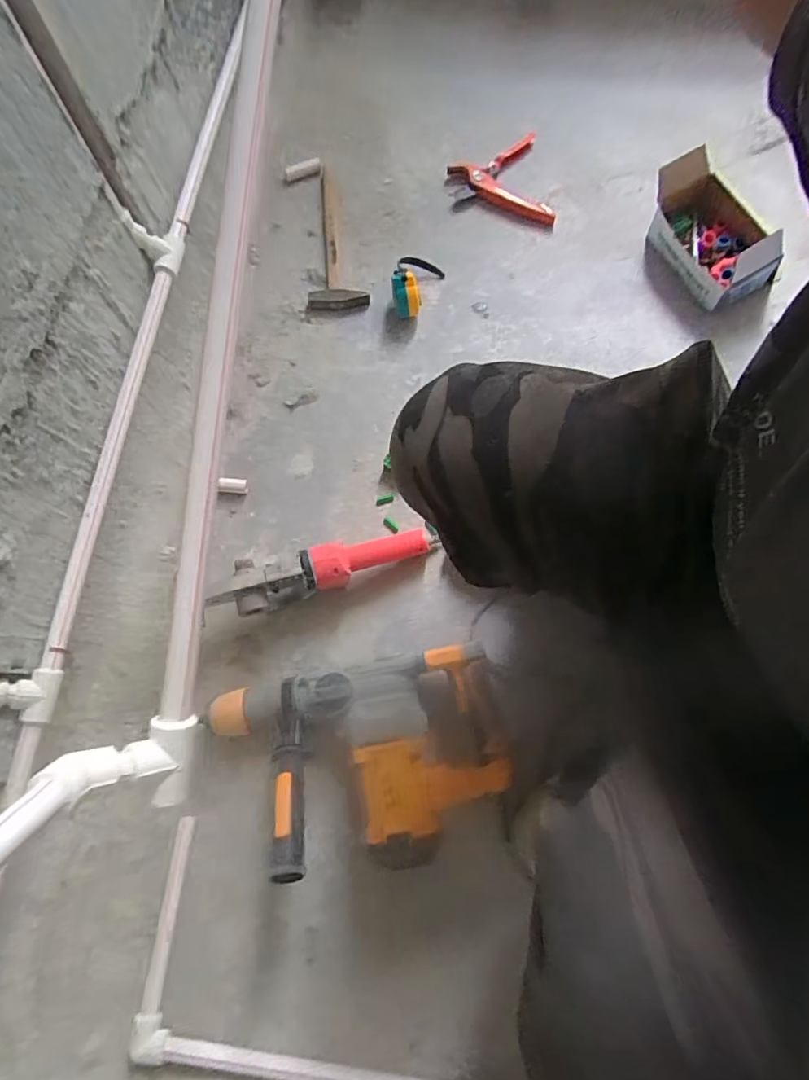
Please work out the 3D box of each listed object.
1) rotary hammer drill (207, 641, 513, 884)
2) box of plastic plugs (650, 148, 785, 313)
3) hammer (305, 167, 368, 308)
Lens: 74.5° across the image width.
[{"bbox_3d":[-0.064,0.264,0.637,0.358,0.122,0.234,-10,71,-1],"label":"rotary hammer drill"},{"bbox_3d":[0.490,-0.494,0.846,0.132,0.115,0.221,-34,73,-9],"label":"box of plastic plugs"},{"bbox_3d":[-0.134,-0.525,0.926,0.103,0.028,0.305,-10,71,-1],"label":"hammer"}]

